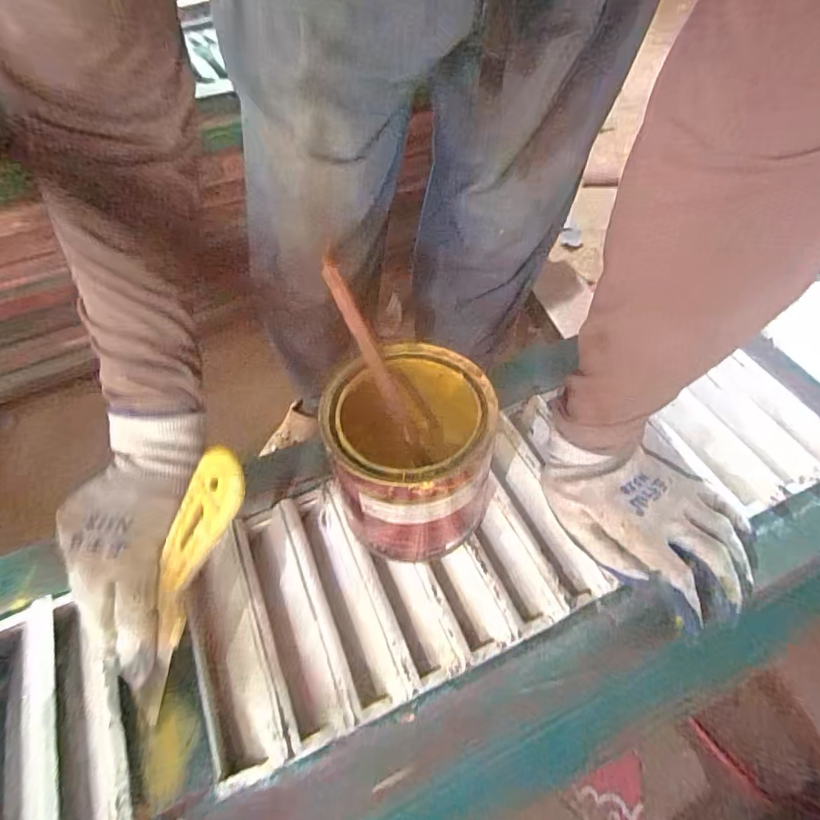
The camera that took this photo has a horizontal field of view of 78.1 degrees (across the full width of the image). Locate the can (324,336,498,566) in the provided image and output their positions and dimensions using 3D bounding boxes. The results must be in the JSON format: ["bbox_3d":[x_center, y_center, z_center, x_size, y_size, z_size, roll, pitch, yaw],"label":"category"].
[{"bbox_3d":[0.001,0.035,0.364,0.111,0.123,0.106,-1,54,1],"label":"can"}]

